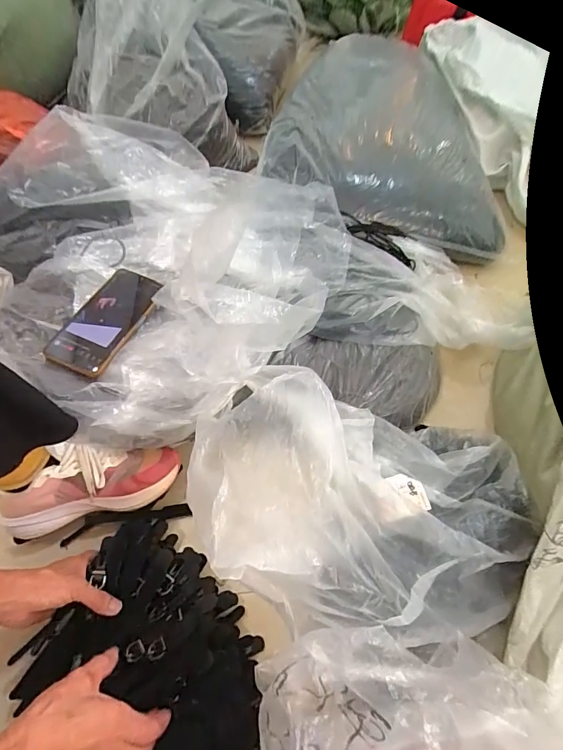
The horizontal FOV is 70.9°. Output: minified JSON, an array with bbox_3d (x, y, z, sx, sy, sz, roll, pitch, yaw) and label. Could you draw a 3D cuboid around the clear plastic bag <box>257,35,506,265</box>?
[{"bbox_3d":[0.227,-0.508,0.859,0.493,0.148,0.530,7,61,3],"label":"clear plastic bag"}]

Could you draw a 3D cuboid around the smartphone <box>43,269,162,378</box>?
[{"bbox_3d":[-0.221,-0.070,0.502,0.081,0.010,0.156,21,63,11],"label":"smartphone"}]

